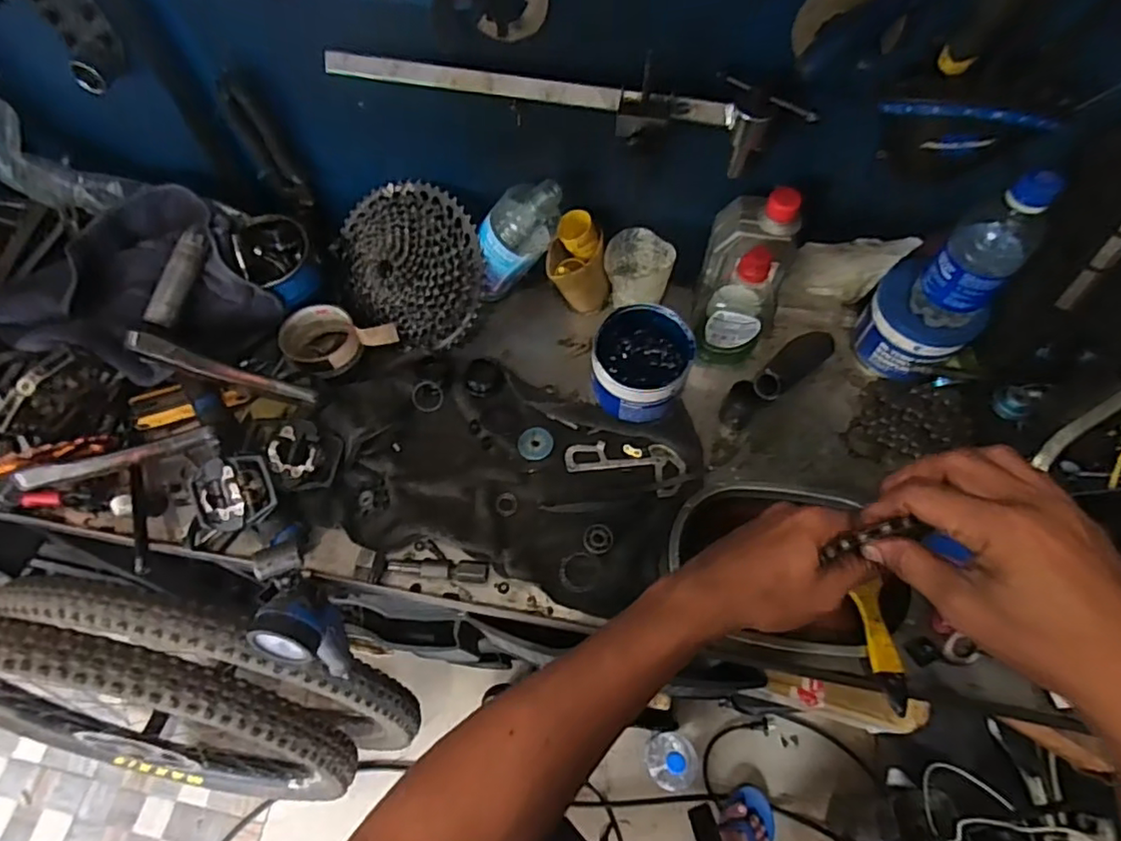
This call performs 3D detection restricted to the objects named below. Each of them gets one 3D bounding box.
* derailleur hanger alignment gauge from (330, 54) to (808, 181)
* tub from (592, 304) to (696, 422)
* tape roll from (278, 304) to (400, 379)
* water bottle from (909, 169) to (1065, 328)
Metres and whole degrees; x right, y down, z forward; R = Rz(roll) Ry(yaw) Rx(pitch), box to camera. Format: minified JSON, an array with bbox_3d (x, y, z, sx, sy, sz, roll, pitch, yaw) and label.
[{"bbox_3d":[-0.001,-0.277,0.558,0.431,0.081,0.054,11,64,8],"label":"derailleur hanger alignment gauge"},{"bbox_3d":[0.087,-0.059,0.647,0.095,0.092,0.104,-1,63,2],"label":"tub"},{"bbox_3d":[-0.261,-0.099,0.701,0.112,0.035,0.092,-39,67,-16],"label":"tape roll"},{"bbox_3d":[0.383,-0.153,0.546,0.063,0.162,0.067,40,71,20],"label":"water bottle"}]

